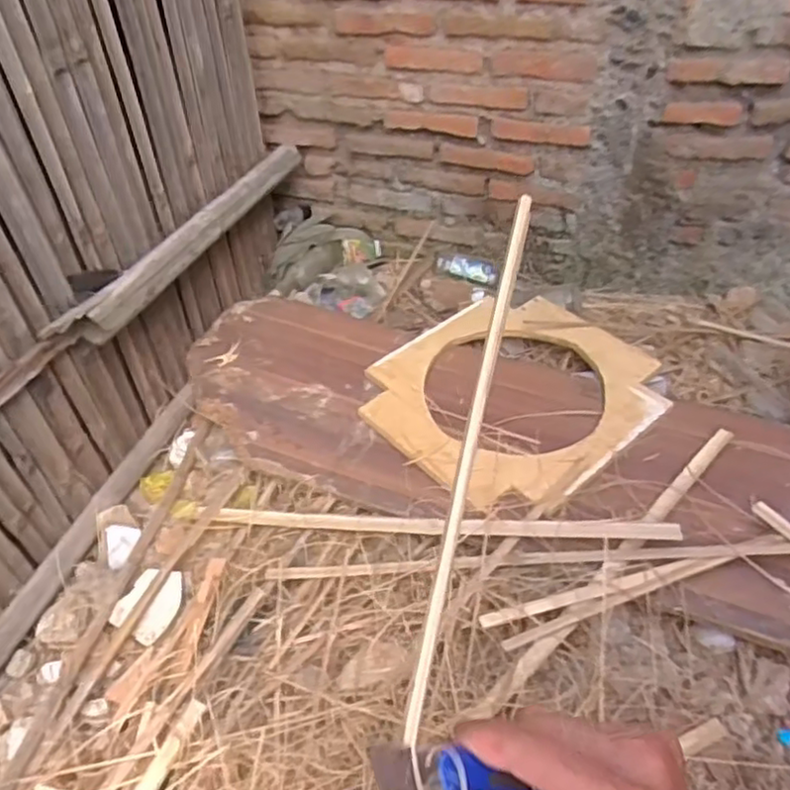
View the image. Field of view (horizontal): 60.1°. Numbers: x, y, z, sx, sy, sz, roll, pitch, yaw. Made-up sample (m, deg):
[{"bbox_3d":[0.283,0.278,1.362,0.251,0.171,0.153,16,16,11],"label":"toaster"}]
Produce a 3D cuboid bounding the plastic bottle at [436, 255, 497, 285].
[{"bbox_3d":[0.172,-0.306,1.629,0.175,0.046,0.055,6,35,-29],"label":"plastic bottle"}]

